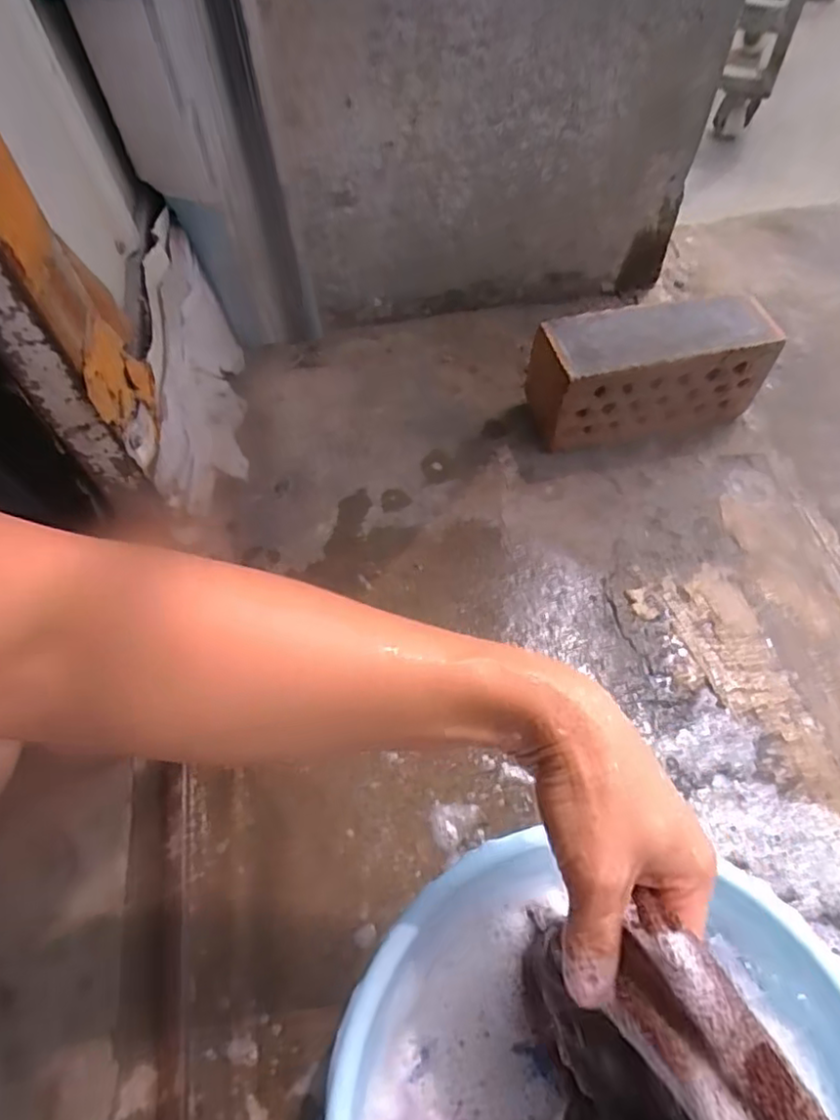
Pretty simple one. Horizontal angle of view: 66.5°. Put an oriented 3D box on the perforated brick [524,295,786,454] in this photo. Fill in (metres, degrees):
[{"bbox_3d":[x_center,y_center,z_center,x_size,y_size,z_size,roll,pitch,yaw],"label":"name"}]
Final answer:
[{"bbox_3d":[0.233,-0.191,0.662,0.238,0.112,0.087,-10,59,-5],"label":"perforated brick"}]

